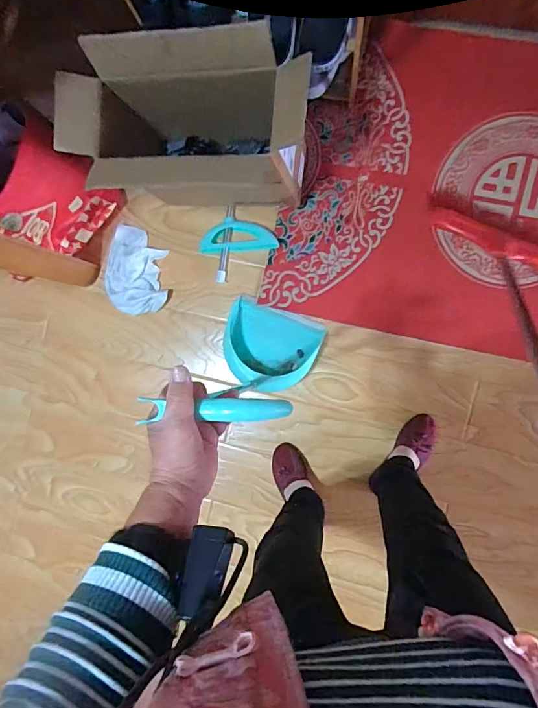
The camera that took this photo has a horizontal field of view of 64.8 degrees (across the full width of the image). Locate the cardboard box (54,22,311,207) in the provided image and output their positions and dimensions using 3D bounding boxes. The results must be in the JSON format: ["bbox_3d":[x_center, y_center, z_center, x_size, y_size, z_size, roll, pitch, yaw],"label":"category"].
[{"bbox_3d":[-0.154,-0.504,0.945,0.474,0.377,0.265,-3,94,7],"label":"cardboard box"}]

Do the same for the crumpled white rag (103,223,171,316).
[{"bbox_3d":[-0.368,-0.231,1.164,0.163,0.039,0.235,3,95,7],"label":"crumpled white rag"}]

